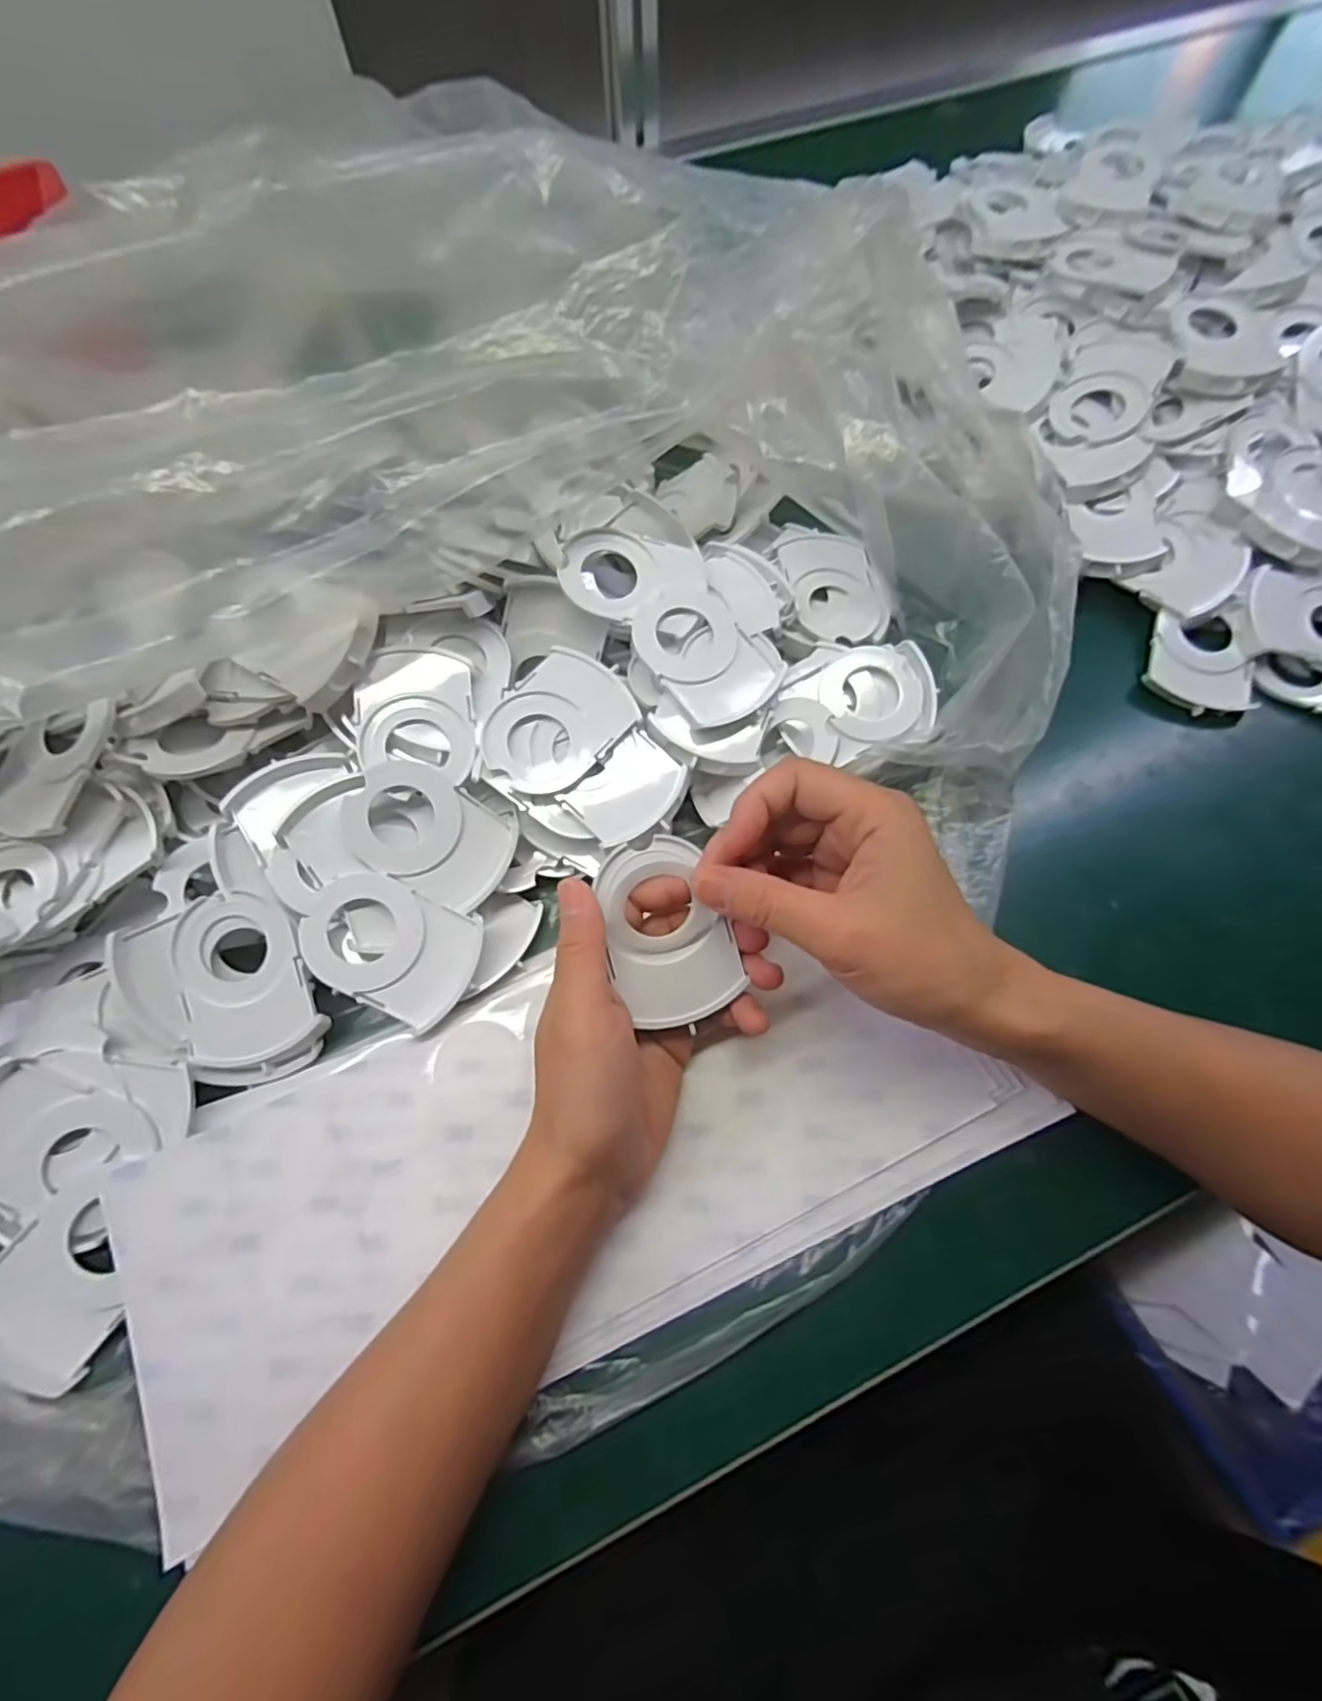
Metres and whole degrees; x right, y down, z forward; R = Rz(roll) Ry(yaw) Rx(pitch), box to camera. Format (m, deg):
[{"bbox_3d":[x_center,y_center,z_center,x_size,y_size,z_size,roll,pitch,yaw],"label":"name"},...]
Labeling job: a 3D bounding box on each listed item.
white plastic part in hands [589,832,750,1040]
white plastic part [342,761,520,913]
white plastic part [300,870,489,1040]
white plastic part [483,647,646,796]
[{"bbox_3d":[0.003,0.033,0.272,0.050,0.010,0.074,-15,94,-13],"label":"white plastic part in hands"},{"bbox_3d":[-0.112,-0.009,0.317,0.079,0.007,0.053,30,82,-8],"label":"white plastic part"},{"bbox_3d":[-0.126,0.044,0.307,0.079,0.019,0.056,23,69,11],"label":"white plastic part"},{"bbox_3d":[-0.050,-0.062,0.321,0.053,0.004,0.073,41,78,2],"label":"white plastic part"}]

